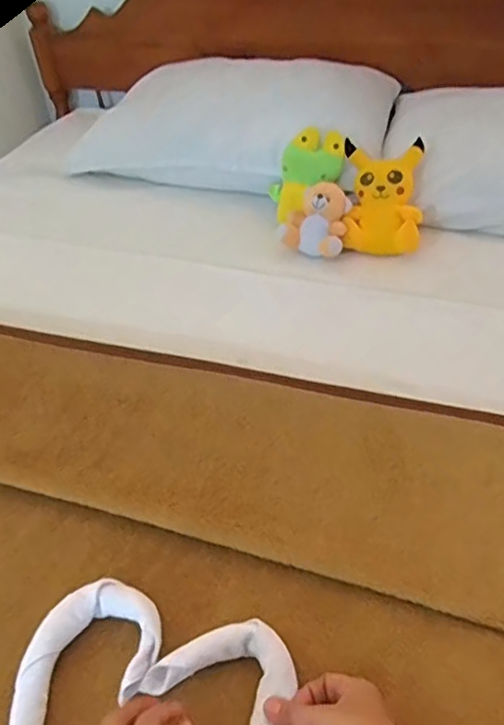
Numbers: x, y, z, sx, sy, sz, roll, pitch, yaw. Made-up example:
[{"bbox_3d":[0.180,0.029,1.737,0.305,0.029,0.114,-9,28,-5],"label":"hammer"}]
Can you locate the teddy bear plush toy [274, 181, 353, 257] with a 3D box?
[{"bbox_3d":[0.106,-0.246,1.003,0.114,0.092,0.089,11,46,18],"label":"teddy bear plush toy"}]

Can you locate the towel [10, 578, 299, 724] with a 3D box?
[{"bbox_3d":[-0.095,0.307,0.490,0.235,0.027,0.215,9,45,16],"label":"towel"}]

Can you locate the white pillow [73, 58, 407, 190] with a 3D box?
[{"bbox_3d":[-0.049,-0.535,1.217,0.624,0.209,0.319,11,46,17],"label":"white pillow"}]

